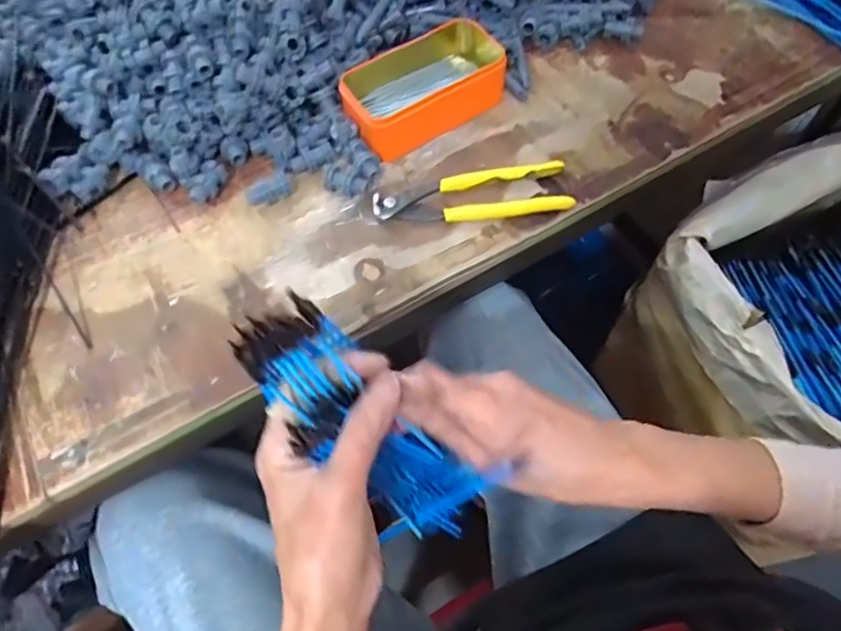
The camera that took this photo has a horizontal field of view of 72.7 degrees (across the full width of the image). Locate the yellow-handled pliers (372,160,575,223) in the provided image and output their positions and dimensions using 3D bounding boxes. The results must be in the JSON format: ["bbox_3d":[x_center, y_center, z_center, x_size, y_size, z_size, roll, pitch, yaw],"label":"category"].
[{"bbox_3d":[0.043,-0.103,0.489,0.164,0.016,0.045,-5,62,0],"label":"yellow-handled pliers"}]

